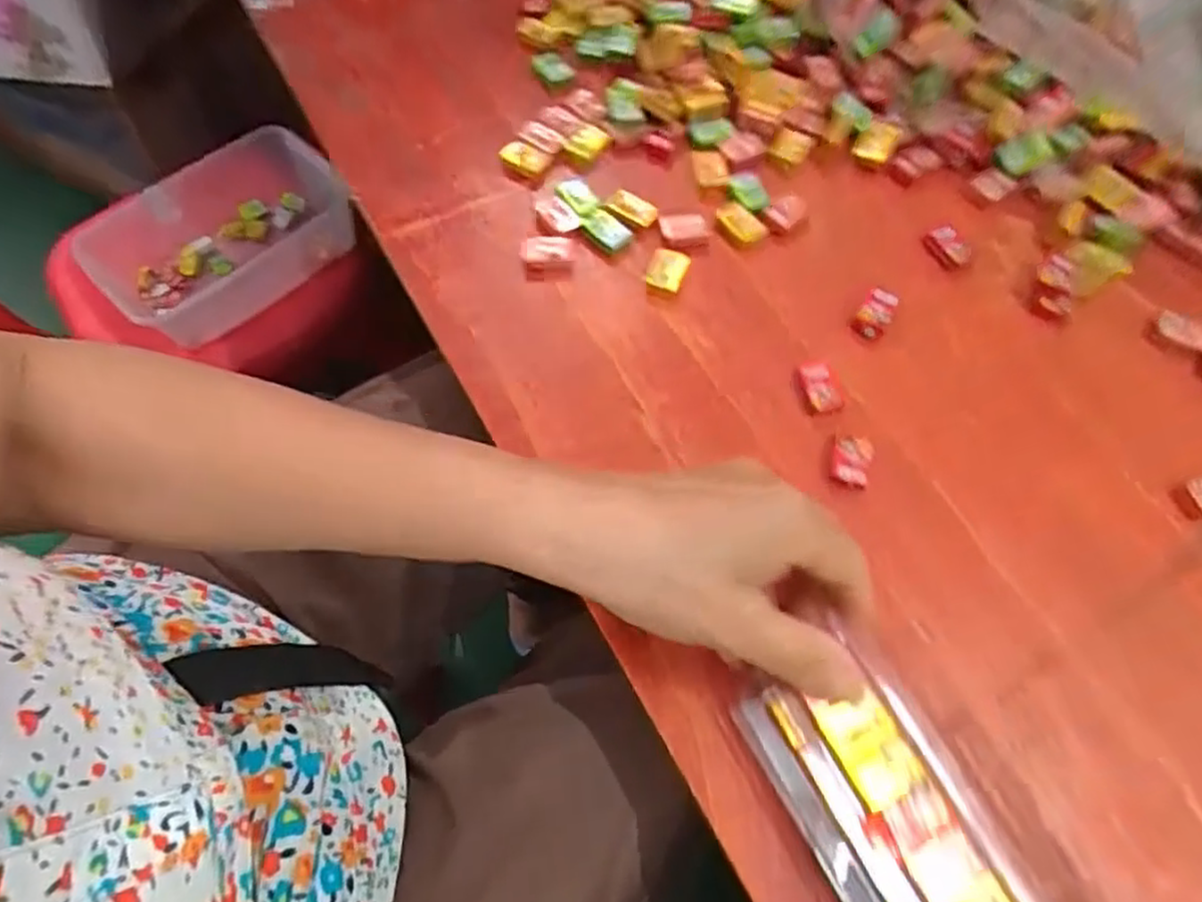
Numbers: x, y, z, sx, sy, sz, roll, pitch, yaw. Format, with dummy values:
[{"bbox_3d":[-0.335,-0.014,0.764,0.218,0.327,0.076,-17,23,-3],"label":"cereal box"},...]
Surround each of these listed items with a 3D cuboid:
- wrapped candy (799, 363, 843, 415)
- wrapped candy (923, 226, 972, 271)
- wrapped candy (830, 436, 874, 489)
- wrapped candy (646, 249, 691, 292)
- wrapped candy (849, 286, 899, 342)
[{"bbox_3d":[0.107,-0.031,0.346,0.017,0.007,0.026,-13,65,-8],"label":"wrapped candy"},{"bbox_3d":[0.194,-0.114,0.393,0.019,0.007,0.025,-29,68,-15],"label":"wrapped candy"},{"bbox_3d":[0.117,0.004,0.328,0.018,0.008,0.026,18,65,7],"label":"wrapped candy"},{"bbox_3d":[0.035,-0.095,0.372,0.018,0.009,0.021,20,65,8],"label":"wrapped candy"},{"bbox_3d":[0.143,-0.072,0.366,0.017,0.006,0.033,31,67,13],"label":"wrapped candy"}]

